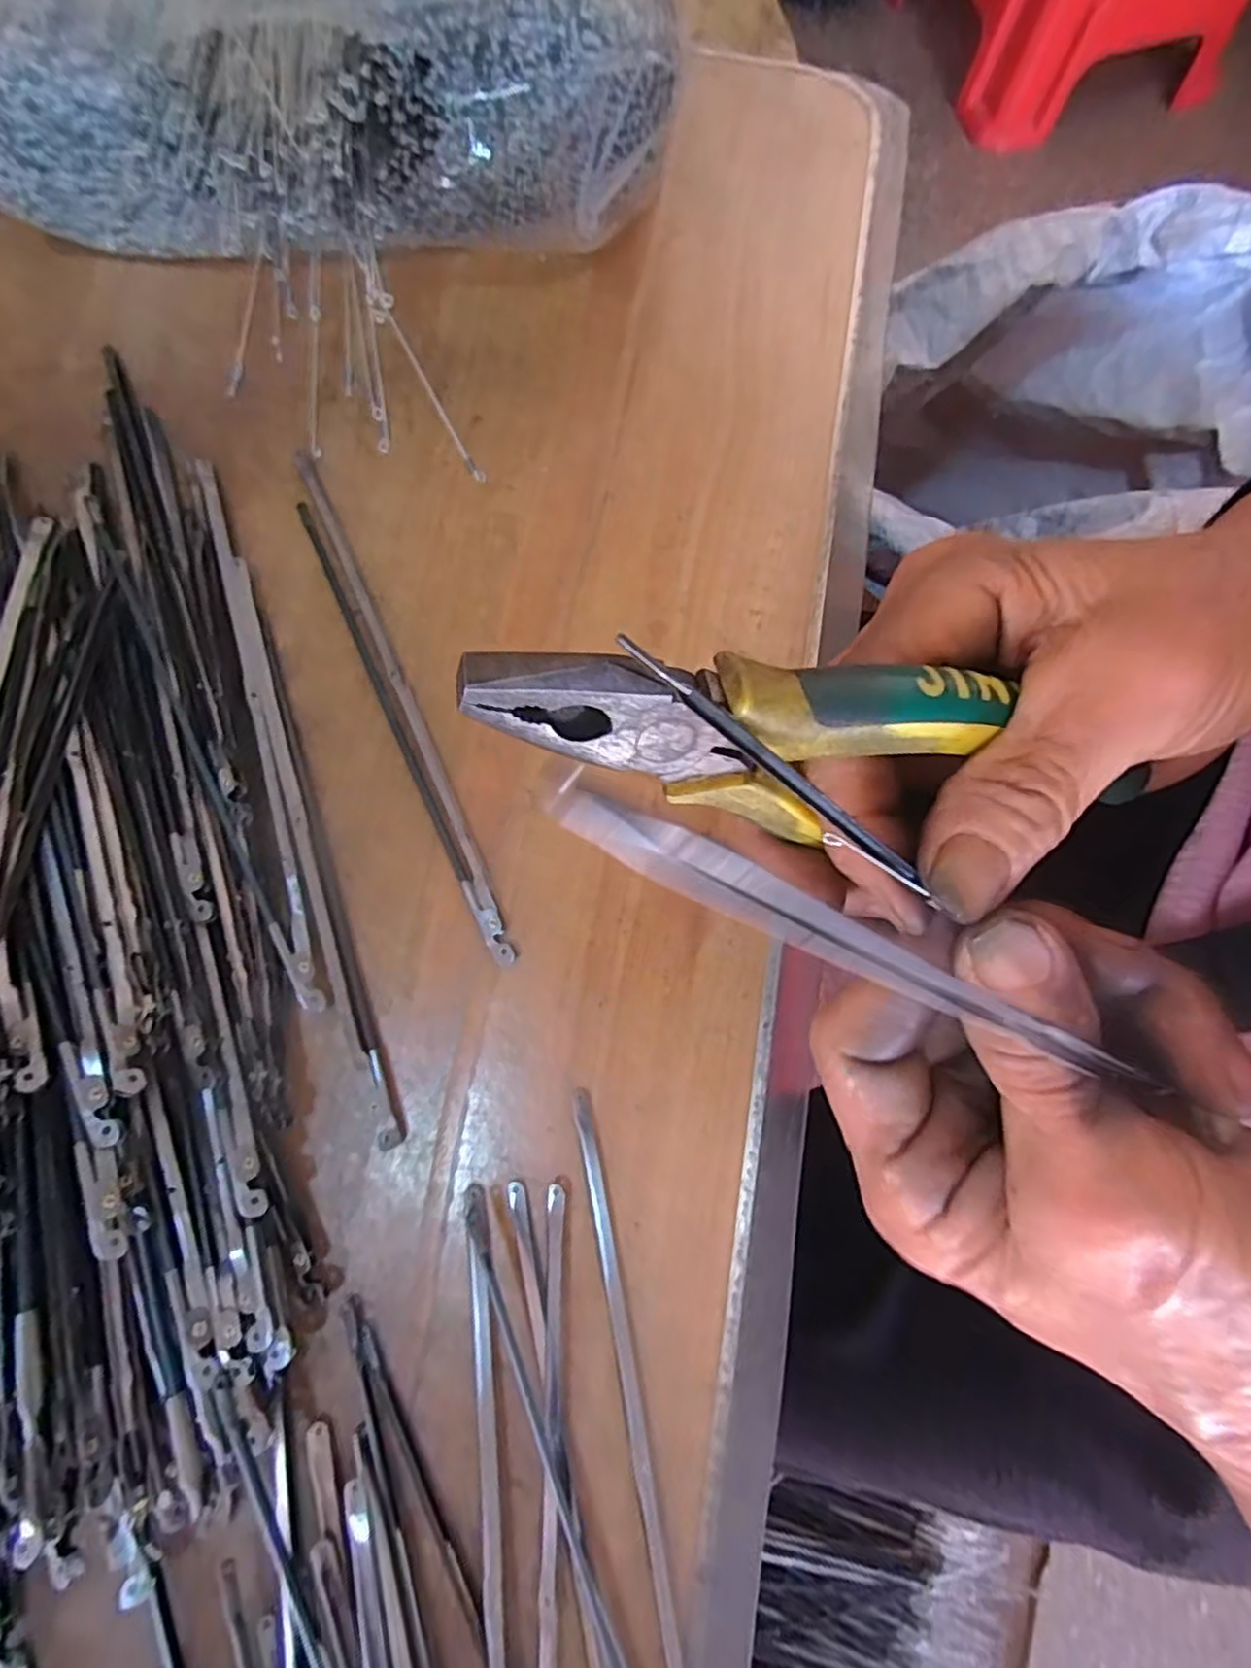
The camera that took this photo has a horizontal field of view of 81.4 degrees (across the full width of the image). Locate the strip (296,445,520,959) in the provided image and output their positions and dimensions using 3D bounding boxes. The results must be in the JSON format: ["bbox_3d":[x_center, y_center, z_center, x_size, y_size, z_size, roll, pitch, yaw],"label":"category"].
[{"bbox_3d":[-0.074,-0.045,0.235,0.012,0.005,0.185,-24,79,-6],"label":"strip"}]

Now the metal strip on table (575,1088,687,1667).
[{"bbox_3d":[0.005,0.166,0.189,0.007,0.008,0.187,-9,78,-3],"label":"metal strip on table"}]

